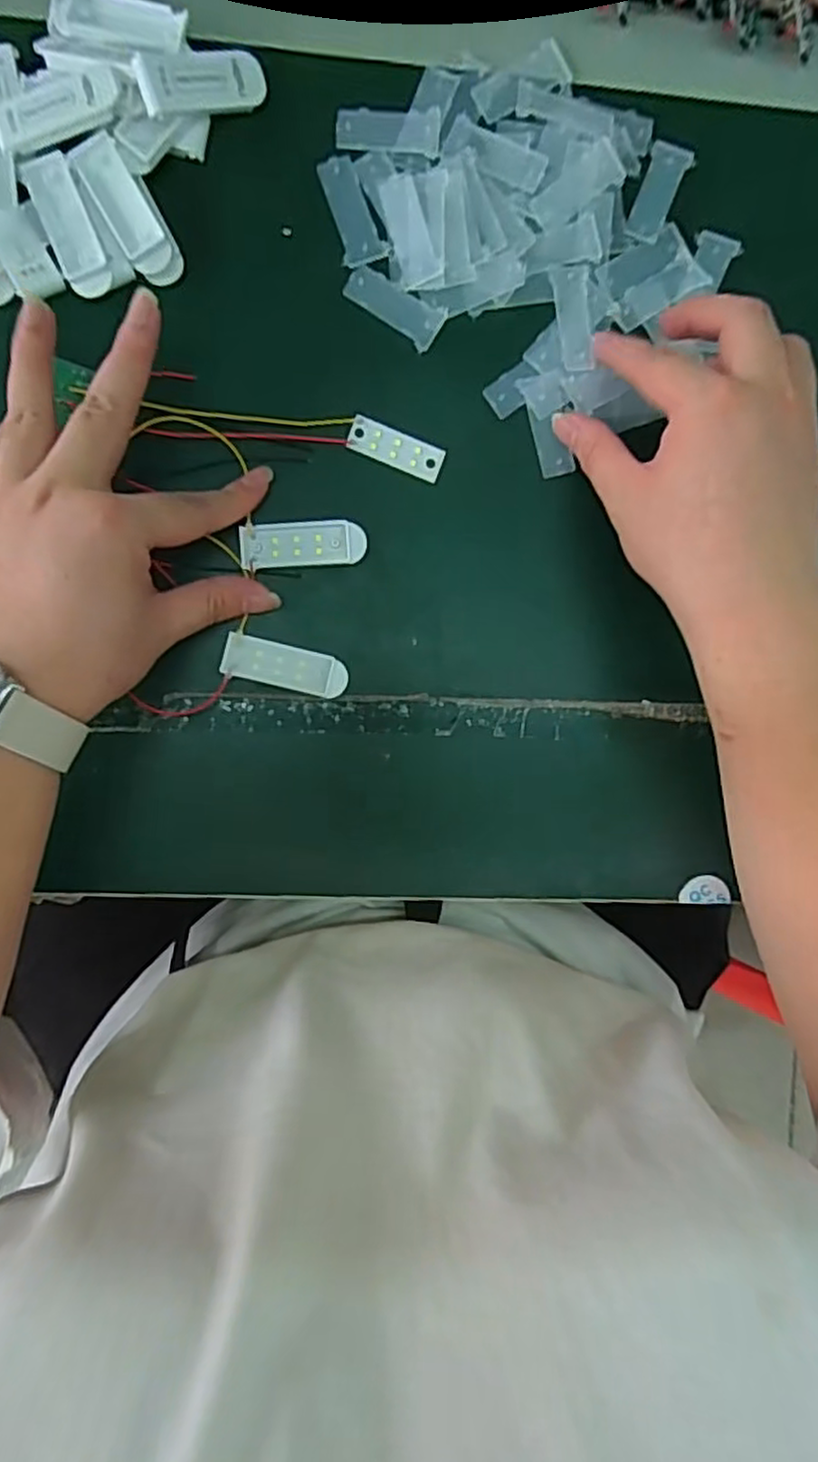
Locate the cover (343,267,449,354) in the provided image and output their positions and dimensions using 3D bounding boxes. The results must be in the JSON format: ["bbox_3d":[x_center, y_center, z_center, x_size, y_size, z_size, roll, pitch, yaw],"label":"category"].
[{"bbox_3d":[-0.007,-0.201,0.331,0.048,0.004,0.021,30,90,-6],"label":"cover"}]

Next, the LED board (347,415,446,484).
[{"bbox_3d":[-0.006,-0.136,0.336,0.046,0.004,0.017,22,91,-6],"label":"LED board"}]

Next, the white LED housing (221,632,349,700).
[{"bbox_3d":[-0.058,-0.030,0.334,0.058,0.006,0.020,14,92,-5],"label":"white LED housing"}]

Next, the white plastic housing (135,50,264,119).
[{"bbox_3d":[-0.091,-0.286,0.310,0.057,0.012,0.020,-29,95,-24],"label":"white plastic housing"}]

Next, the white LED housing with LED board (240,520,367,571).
[{"bbox_3d":[-0.050,-0.088,0.332,0.058,0.005,0.022,-3,93,-5],"label":"white LED housing with LED board"}]

